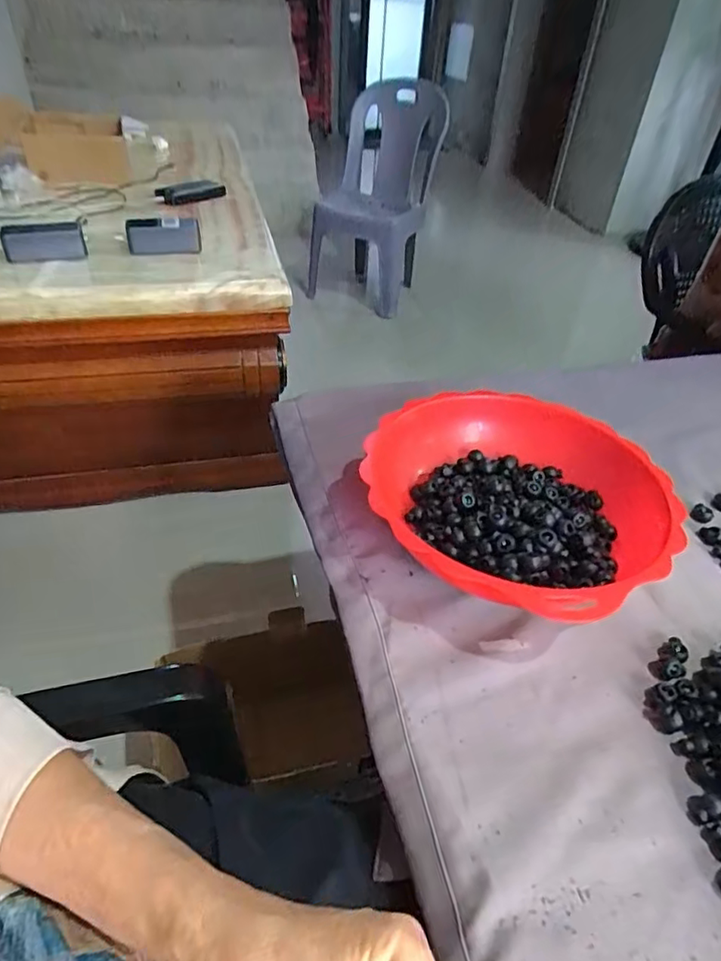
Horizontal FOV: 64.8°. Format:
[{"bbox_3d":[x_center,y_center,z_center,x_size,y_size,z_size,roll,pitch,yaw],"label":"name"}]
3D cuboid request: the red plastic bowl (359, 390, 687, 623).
[{"bbox_3d":[0.117,0.026,0.463,0.238,0.077,0.223,34,48,29],"label":"red plastic bowl"}]

